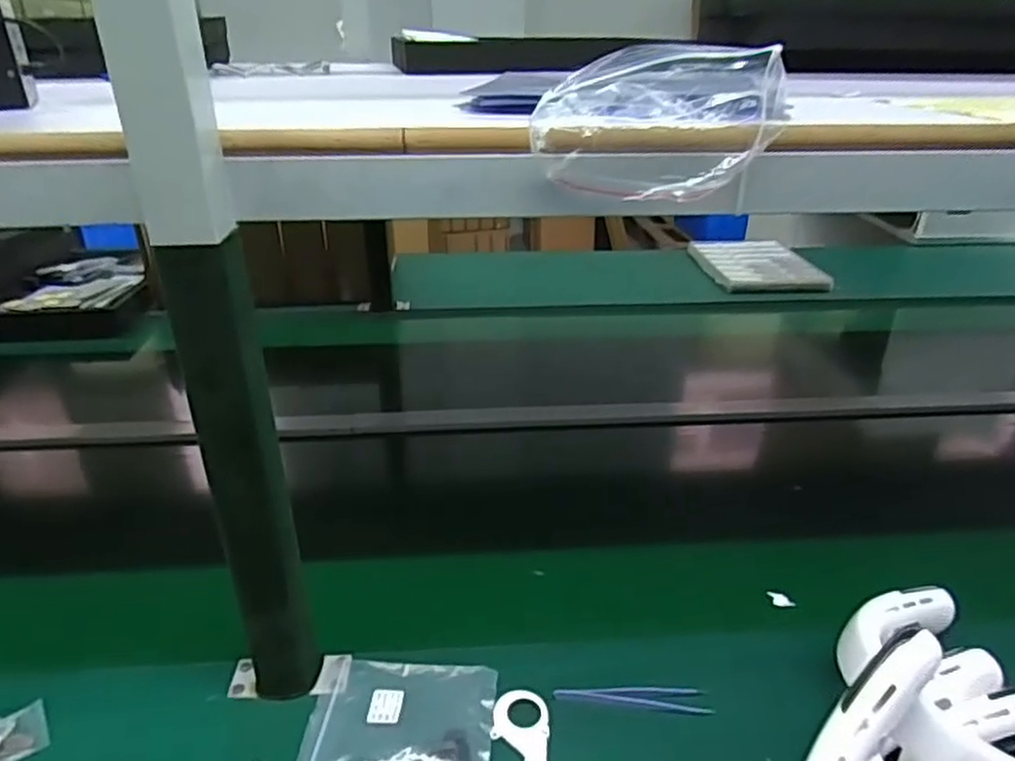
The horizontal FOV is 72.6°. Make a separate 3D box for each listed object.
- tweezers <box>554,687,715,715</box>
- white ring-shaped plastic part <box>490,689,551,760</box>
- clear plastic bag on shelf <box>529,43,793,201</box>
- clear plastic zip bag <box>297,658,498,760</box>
[{"bbox_3d":[0.105,0.264,0.582,0.127,0.010,0.022,1,28,2],"label":"tweezers"},{"bbox_3d":[0.010,0.285,0.548,0.046,0.004,0.089,3,28,5],"label":"white ring-shaped plastic part"},{"bbox_3d":[0.093,-0.166,0.441,0.154,0.084,0.065,1,28,2],"label":"clear plastic bag on shelf"},{"bbox_3d":[-0.086,0.277,0.573,0.149,0.009,0.102,2,28,3],"label":"clear plastic zip bag"}]

